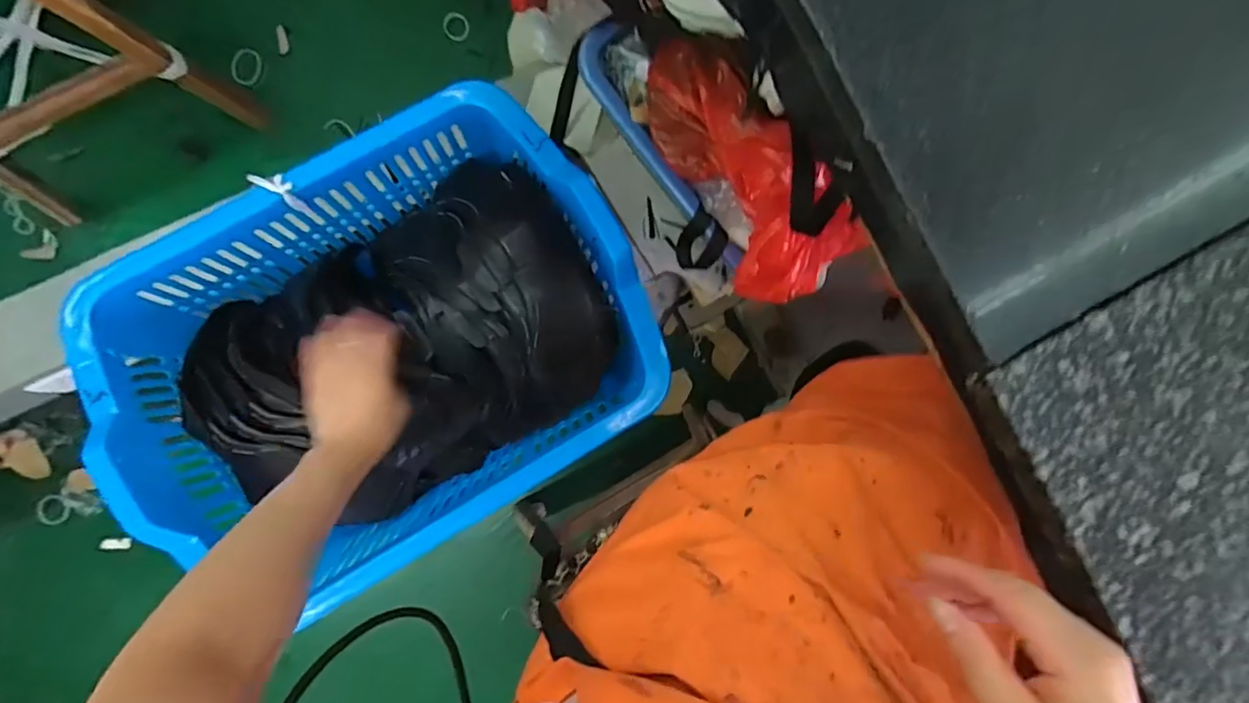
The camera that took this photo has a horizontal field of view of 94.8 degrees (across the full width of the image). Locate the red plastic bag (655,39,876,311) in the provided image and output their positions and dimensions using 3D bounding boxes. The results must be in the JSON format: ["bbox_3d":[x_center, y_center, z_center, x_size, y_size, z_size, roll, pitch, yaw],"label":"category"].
[{"bbox_3d":[0.113,-0.168,0.531,0.110,0.113,0.261,-42,92,-6],"label":"red plastic bag"}]

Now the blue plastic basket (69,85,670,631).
[{"bbox_3d":[-0.257,-0.002,0.639,0.528,0.169,0.399,-29,91,-6],"label":"blue plastic basket"}]

